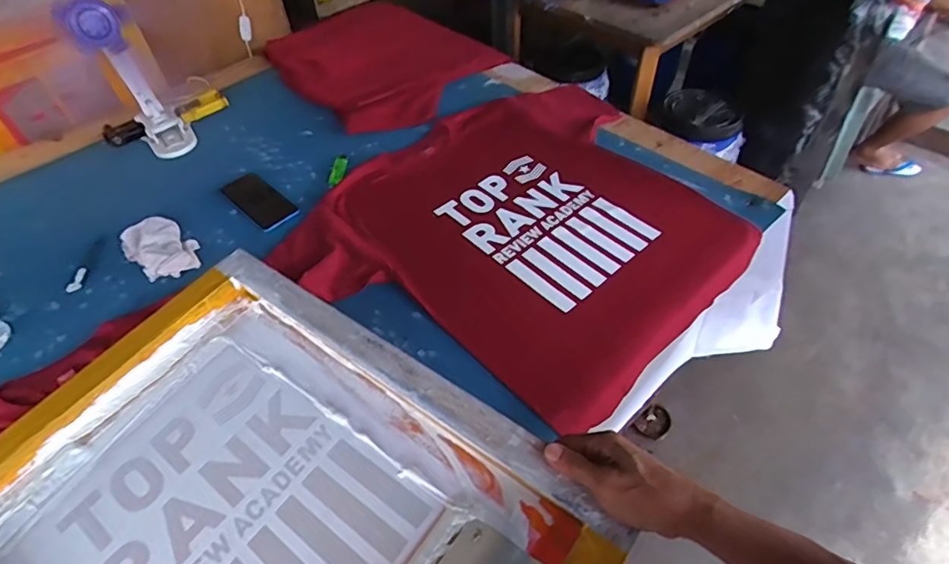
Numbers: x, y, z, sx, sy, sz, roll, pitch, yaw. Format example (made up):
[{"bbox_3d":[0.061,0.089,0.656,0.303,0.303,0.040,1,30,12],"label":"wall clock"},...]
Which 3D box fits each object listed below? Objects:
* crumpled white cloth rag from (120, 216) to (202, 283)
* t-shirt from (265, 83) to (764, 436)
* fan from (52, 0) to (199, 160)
[{"bbox_3d":[-0.535,-0.062,0.885,0.154,0.035,0.092,34,59,26],"label":"crumpled white cloth rag"},{"bbox_3d":[0.100,-0.107,0.922,0.712,0.055,0.616,-38,62,-24],"label":"t-shirt"},{"bbox_3d":[-0.646,-0.386,0.981,0.101,0.312,0.132,-23,53,-16],"label":"fan"}]

